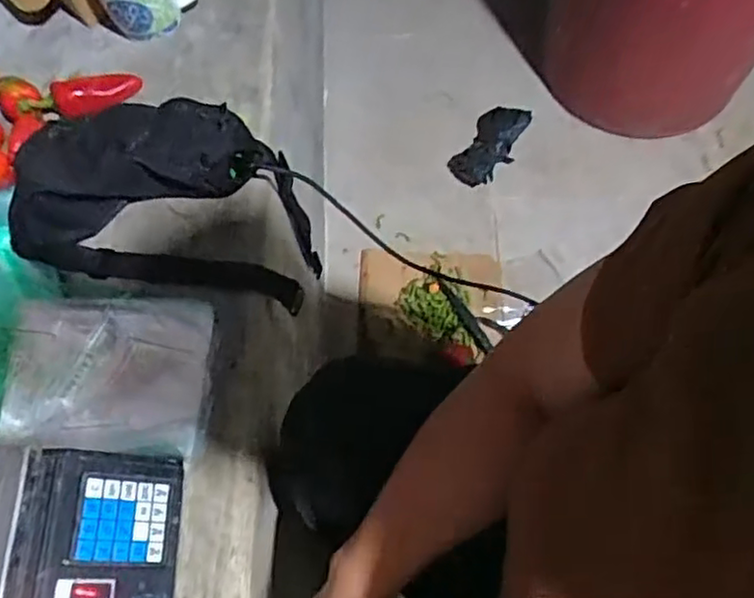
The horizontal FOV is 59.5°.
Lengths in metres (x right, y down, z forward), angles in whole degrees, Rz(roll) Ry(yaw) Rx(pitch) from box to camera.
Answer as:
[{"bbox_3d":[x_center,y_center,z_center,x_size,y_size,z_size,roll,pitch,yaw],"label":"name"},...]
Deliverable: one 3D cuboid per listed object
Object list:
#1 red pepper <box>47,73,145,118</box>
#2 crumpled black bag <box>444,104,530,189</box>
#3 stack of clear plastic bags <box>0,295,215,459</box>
[{"bbox_3d":[-0.301,-0.224,0.709,0.090,0.033,0.028,-26,67,-9],"label":"red pepper"},{"bbox_3d":[0.202,-0.278,1.178,0.089,0.032,0.172,28,70,14],"label":"crumpled black bag"},{"bbox_3d":[-0.239,0.057,0.572,0.181,0.041,0.151,0,66,2],"label":"stack of clear plastic bags"}]

